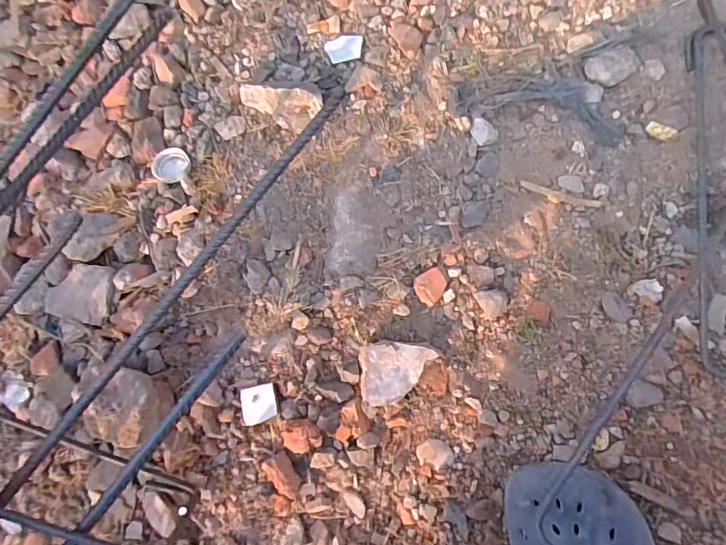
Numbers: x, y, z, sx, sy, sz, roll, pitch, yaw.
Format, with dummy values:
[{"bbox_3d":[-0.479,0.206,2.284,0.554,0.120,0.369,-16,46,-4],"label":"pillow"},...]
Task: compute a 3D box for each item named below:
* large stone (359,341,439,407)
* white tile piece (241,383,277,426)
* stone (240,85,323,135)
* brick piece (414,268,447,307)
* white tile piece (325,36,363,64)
[{"bbox_3d":[0.034,0.097,0.484,0.071,0.029,0.057,-6,82,5],"label":"large stone"},{"bbox_3d":[-0.104,0.132,0.493,0.037,0.008,0.037,-13,82,4],"label":"white tile piece"},{"bbox_3d":[-0.089,-0.173,0.529,0.088,0.045,0.035,9,84,7],"label":"stone"},{"bbox_3d":[0.069,0.014,0.502,0.033,0.010,0.031,-1,83,6],"label":"brick piece"},{"bbox_3d":[-0.020,-0.251,0.553,0.041,0.004,0.028,-11,82,5],"label":"white tile piece"}]

